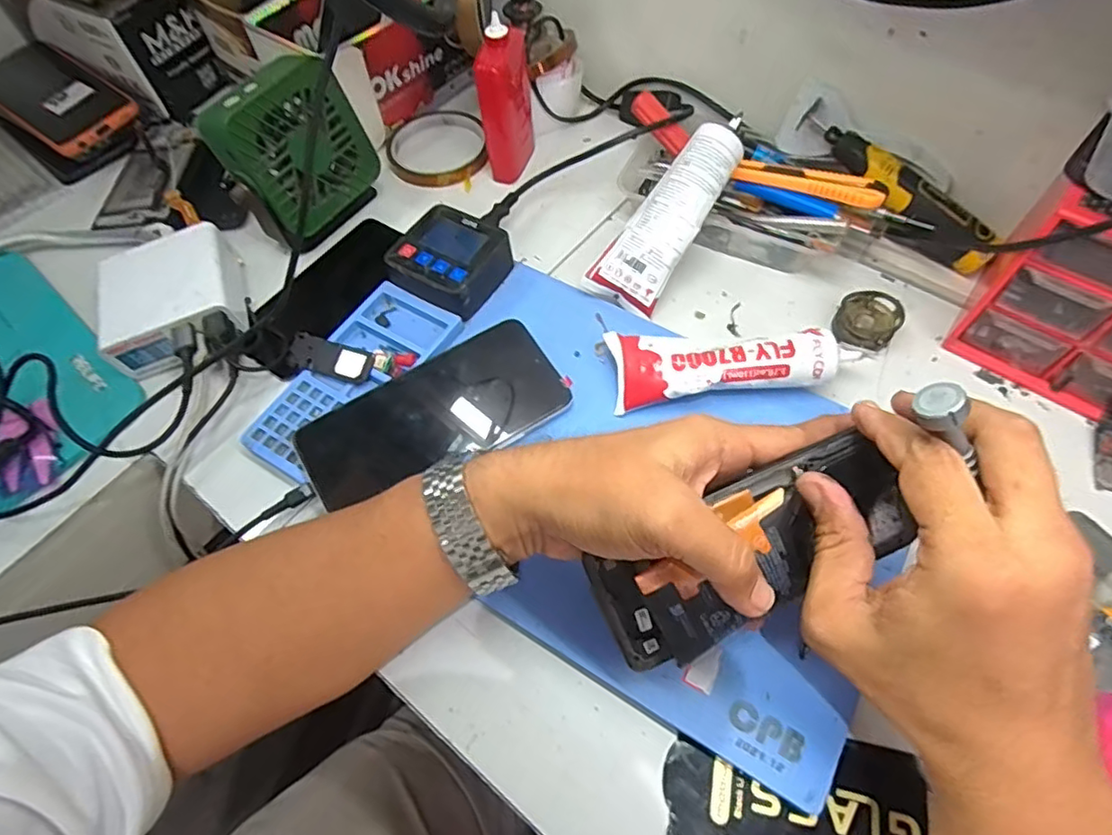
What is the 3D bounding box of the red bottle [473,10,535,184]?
[{"bbox_3d":[-0.040,-0.248,0.472,0.040,0.102,0.054,-3,60,0],"label":"red bottle"}]

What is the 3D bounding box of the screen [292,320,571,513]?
[{"bbox_3d":[-0.075,0.000,0.372,0.160,0.007,0.073,-31,74,-12],"label":"screen"}]

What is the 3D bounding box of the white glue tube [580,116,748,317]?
[{"bbox_3d":[0.083,-0.144,0.420,0.044,0.028,0.148,36,94,19],"label":"white glue tube"}]

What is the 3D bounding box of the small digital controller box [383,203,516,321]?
[{"bbox_3d":[-0.077,-0.109,0.431,0.068,0.034,0.075,29,65,16],"label":"small digital controller box"}]

